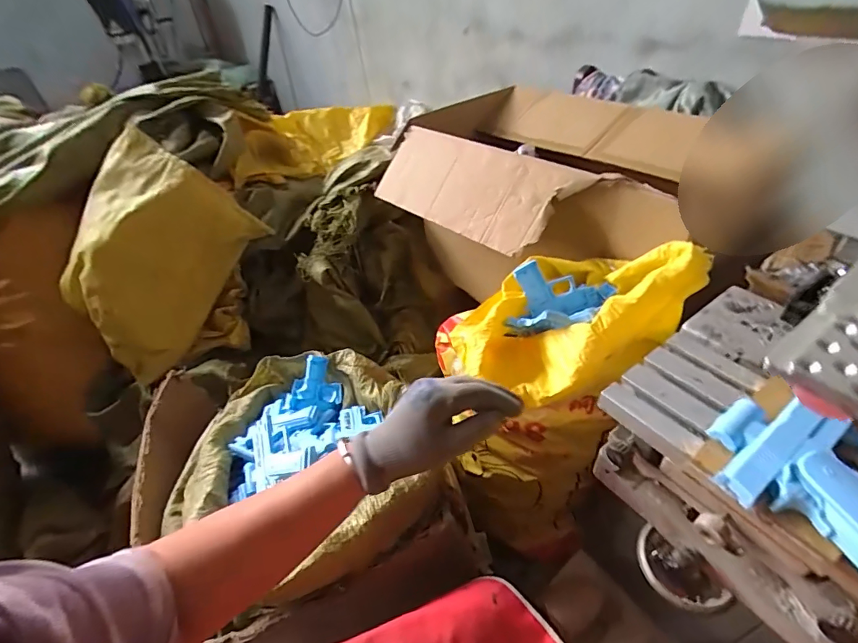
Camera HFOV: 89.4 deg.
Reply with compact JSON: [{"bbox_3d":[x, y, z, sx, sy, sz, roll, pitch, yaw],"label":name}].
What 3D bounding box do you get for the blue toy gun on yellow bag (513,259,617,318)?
[{"bbox_3d":[0.236,-0.056,0.764,0.159,0.096,0.028,-4,40,4],"label":"blue toy gun on yellow bag"}]

